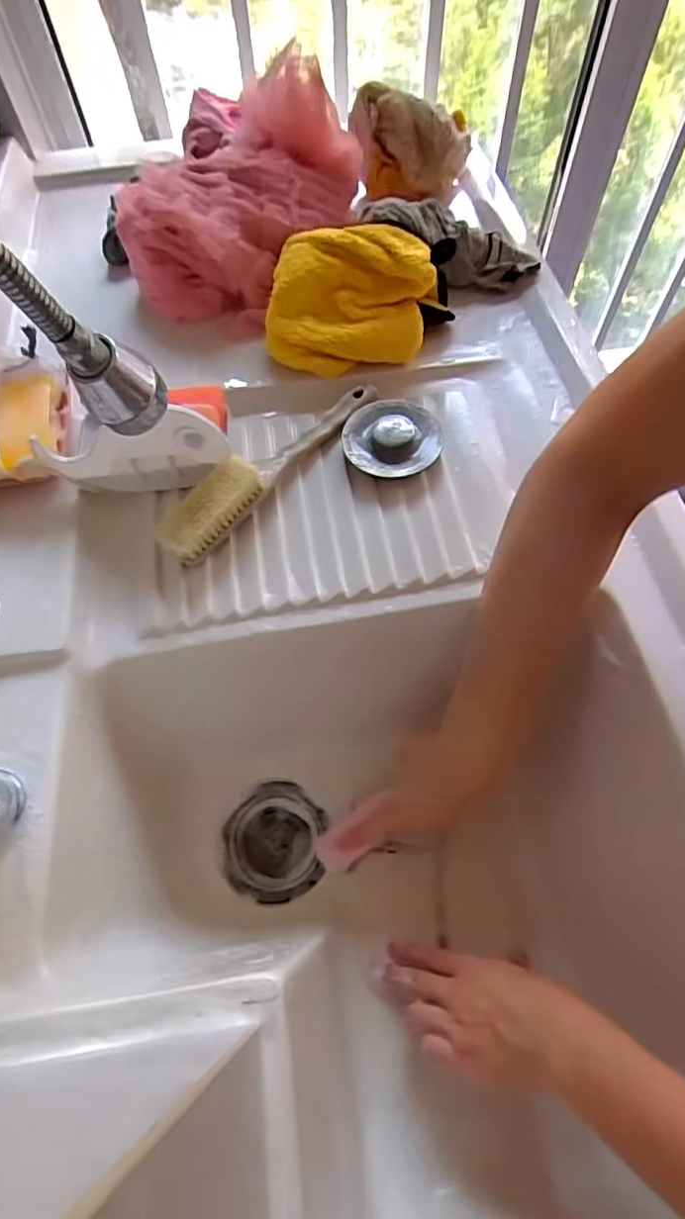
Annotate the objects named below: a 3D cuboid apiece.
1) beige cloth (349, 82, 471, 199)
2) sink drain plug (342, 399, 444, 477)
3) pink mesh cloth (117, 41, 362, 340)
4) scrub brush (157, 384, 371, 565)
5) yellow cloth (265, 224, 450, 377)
[{"bbox_3d":[0.075,-0.514,0.620,0.124,0.082,0.071,-4,61,-1],"label":"beige cloth"},{"bbox_3d":[0.042,-0.149,0.484,0.082,0.026,0.086,-3,61,-1],"label":"sink drain plug"},{"bbox_3d":[-0.094,-0.417,0.557,0.207,0.135,0.242,10,62,7],"label":"pink mesh cloth"},{"bbox_3d":[-0.058,-0.126,0.471,0.036,0.038,0.226,37,68,19],"label":"scrub brush"},{"bbox_3d":[0.007,-0.275,0.506,0.144,0.037,0.114,1,106,4],"label":"yellow cloth"}]

